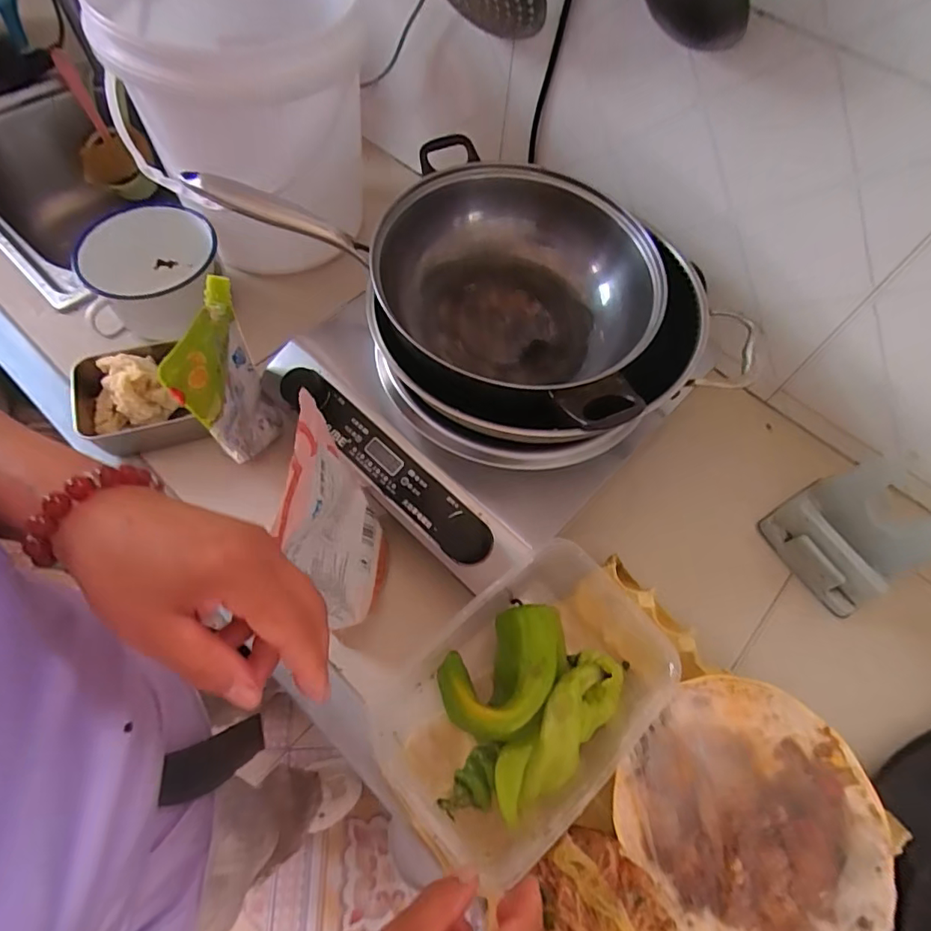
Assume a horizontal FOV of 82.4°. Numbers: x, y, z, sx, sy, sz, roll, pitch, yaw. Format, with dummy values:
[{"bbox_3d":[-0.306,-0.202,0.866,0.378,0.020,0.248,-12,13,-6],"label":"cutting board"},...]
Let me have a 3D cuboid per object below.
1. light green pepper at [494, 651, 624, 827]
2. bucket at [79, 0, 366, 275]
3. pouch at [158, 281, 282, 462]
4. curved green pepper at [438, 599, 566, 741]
[{"bbox_3d":[0.072,0.193,0.393,0.043,0.034,0.138,42,68,17],"label":"light green pepper"},{"bbox_3d":[-0.245,-0.395,0.625,0.241,0.283,0.306,-12,64,-10],"label":"bucket"},{"bbox_3d":[-0.218,-0.072,0.500,0.025,0.180,0.110,10,62,2],"label":"pouch"},{"bbox_3d":[0.035,0.157,0.413,0.110,0.034,0.071,-32,68,-18],"label":"curved green pepper"}]

